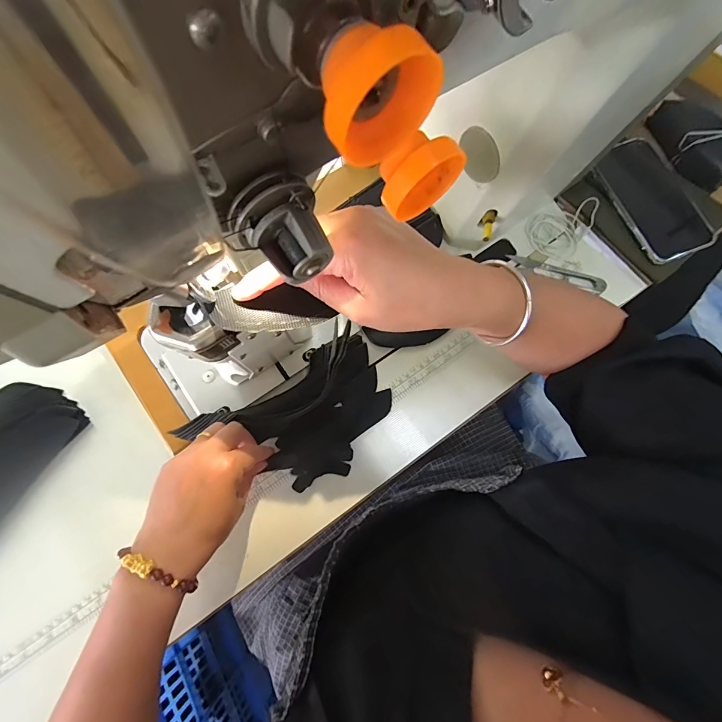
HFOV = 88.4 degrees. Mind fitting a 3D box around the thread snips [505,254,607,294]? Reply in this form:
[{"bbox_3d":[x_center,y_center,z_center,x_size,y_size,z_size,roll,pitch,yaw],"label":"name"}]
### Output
[{"bbox_3d":[0.235,-0.108,0.446,0.114,0.011,0.023,24,75,8],"label":"thread snips"}]

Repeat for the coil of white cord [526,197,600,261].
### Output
[{"bbox_3d":[0.244,-0.167,0.453,0.067,0.023,0.082,29,76,9],"label":"coil of white cord"}]

